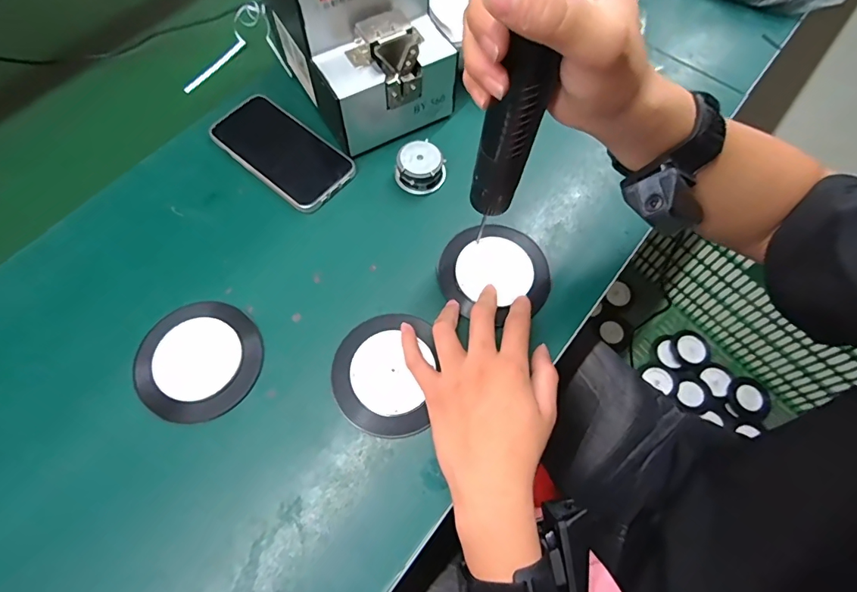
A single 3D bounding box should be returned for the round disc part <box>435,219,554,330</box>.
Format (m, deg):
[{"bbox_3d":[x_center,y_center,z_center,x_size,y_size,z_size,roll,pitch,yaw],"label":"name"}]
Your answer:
[{"bbox_3d":[0.060,-0.024,0.417,0.097,0.009,0.096,0,64,0],"label":"round disc part"}]

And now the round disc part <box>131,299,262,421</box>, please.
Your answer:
[{"bbox_3d":[-0.185,0.052,0.372,0.089,0.005,0.094,4,70,-11],"label":"round disc part"}]

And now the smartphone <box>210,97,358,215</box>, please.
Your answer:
[{"bbox_3d":[-0.147,-0.146,0.460,0.146,0.015,0.074,37,71,15],"label":"smartphone"}]

